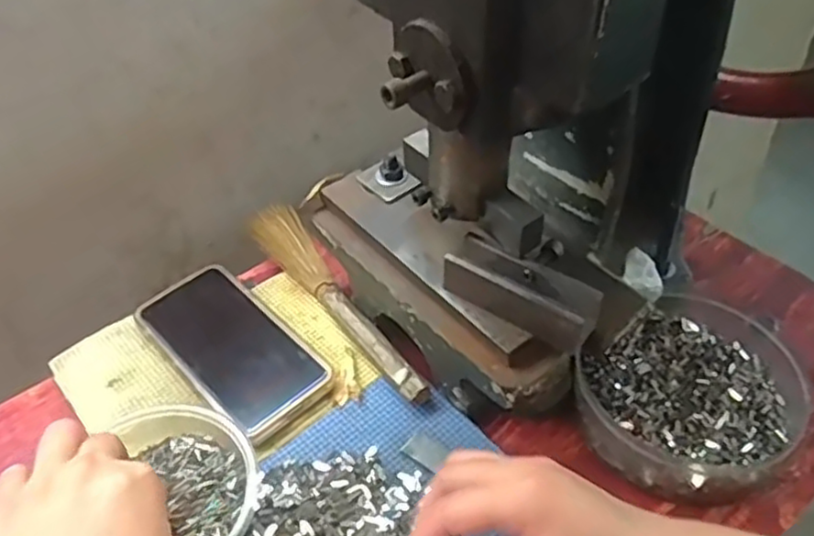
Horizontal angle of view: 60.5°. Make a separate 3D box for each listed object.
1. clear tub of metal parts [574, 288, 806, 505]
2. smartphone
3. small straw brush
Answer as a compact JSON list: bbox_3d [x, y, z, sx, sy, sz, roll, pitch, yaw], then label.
[{"bbox_3d":[0.176,0.080,0.444,0.136,0.040,0.125,-1,45,1],"label":"clear tub of metal parts"},{"bbox_3d":[-0.123,0.054,0.492,0.073,0.013,0.153,-34,53,-28],"label":"smartphone"},{"bbox_3d":[-0.055,0.019,0.518,0.040,0.020,0.225,-26,50,-22],"label":"small straw brush"}]

